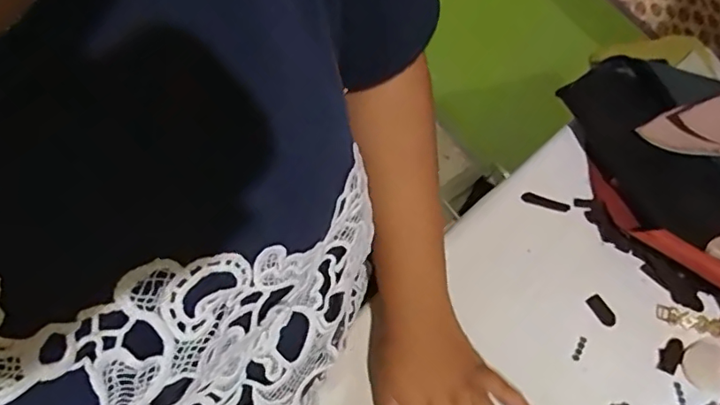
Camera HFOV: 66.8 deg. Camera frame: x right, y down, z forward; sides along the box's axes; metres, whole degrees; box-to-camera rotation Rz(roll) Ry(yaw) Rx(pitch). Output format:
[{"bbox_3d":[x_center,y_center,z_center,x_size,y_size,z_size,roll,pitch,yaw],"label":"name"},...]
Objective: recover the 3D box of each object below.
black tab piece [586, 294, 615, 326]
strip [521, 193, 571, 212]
[{"bbox_3d":[0.205,0.091,0.462,0.013,0.004,0.027,-28,70,-9],"label":"black tab piece"},{"bbox_3d":[0.169,0.000,0.497,0.043,0.004,0.008,17,69,9],"label":"strip"}]

